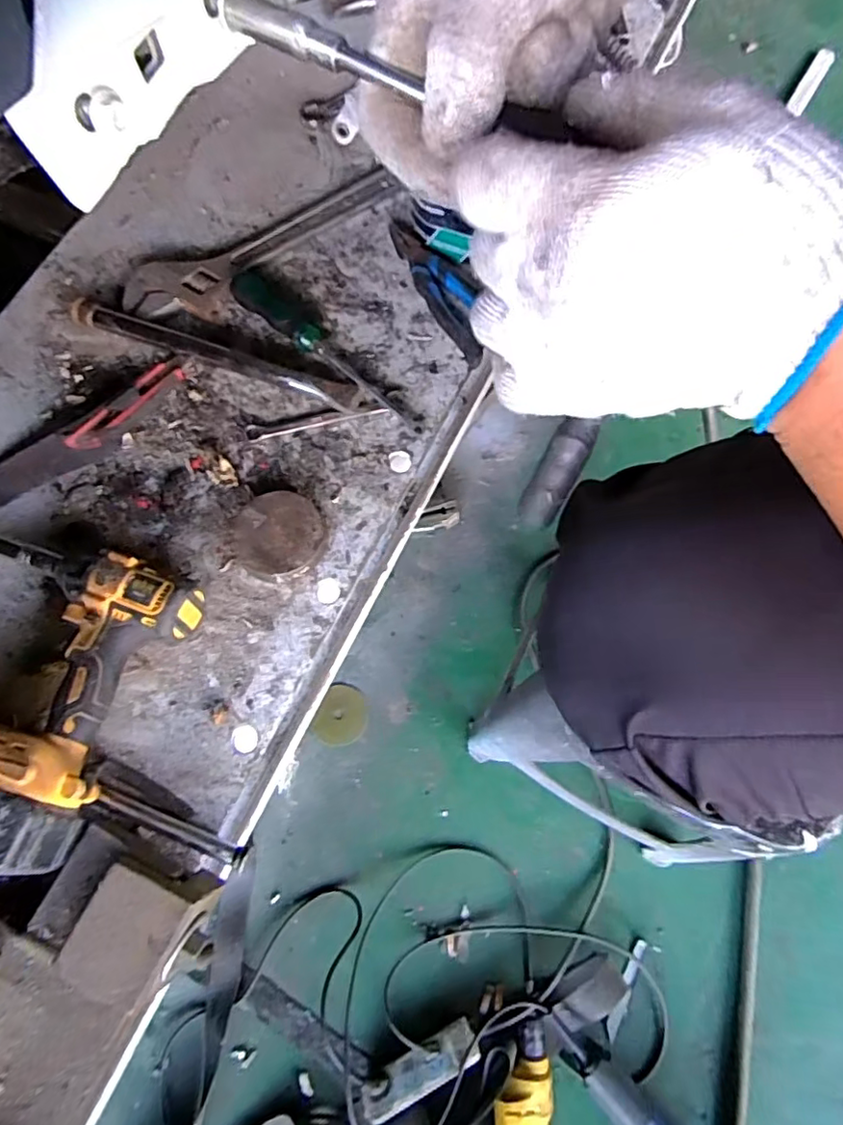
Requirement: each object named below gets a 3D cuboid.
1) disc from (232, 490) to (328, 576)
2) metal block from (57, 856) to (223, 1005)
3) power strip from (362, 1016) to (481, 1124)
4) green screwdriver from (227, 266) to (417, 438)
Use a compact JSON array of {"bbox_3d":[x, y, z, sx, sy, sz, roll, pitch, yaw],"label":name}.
[{"bbox_3d":[-0.130,-0.025,0.567,0.080,0.025,0.079,-1,72,2],"label":"disc"},{"bbox_3d":[-0.210,0.271,0.453,0.069,0.057,0.089,24,75,9],"label":"metal block"},{"bbox_3d":[-0.003,0.709,0.853,0.177,0.040,0.057,-29,73,-7],"label":"power strip"},{"bbox_3d":[-0.098,-0.227,0.628,0.257,0.028,0.044,39,77,13],"label":"green screwdriver"}]

